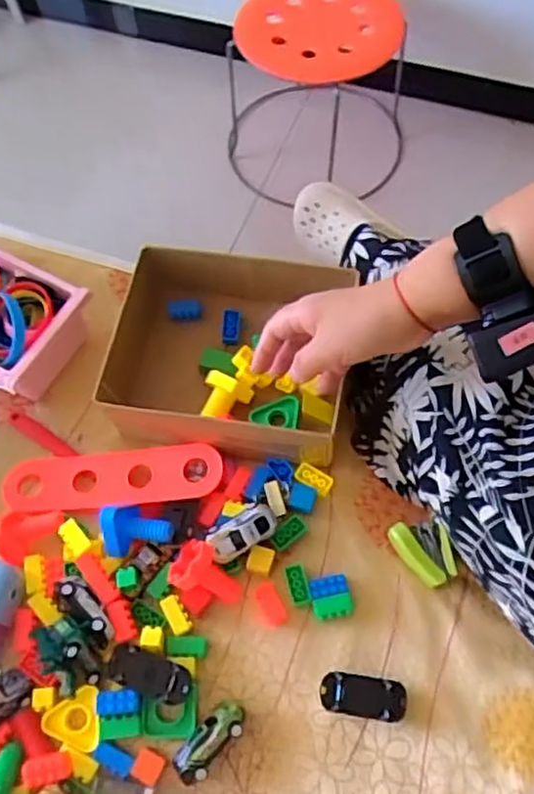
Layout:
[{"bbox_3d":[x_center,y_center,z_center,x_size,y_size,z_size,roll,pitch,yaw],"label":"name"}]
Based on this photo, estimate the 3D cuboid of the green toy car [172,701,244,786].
[{"bbox_3d":[-0.044,0.265,0.513,0.028,0.028,0.065,38,70,17],"label":"green toy car"}]

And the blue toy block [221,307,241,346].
[{"bbox_3d":[-0.036,-0.069,0.656,0.016,0.037,0.008,6,21,3],"label":"blue toy block"}]

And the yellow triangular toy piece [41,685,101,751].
[{"bbox_3d":[-0.153,0.251,0.525,0.047,0.018,0.045,2,64,1],"label":"yellow triangular toy piece"}]

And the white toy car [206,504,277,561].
[{"bbox_3d":[-0.022,0.114,0.568,0.060,0.021,0.029,-28,98,-12],"label":"white toy car"}]

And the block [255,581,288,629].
[{"bbox_3d":[0.002,0.173,0.561,0.020,0.013,0.036,-21,66,-10],"label":"block"}]

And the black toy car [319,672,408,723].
[{"bbox_3d":[0.076,0.237,0.531,0.067,0.017,0.031,9,64,5],"label":"black toy car"}]

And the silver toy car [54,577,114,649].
[{"bbox_3d":[-0.147,0.169,0.536,0.067,0.020,0.025,41,71,18],"label":"silver toy car"}]

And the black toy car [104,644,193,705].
[{"bbox_3d":[-0.091,0.216,0.521,0.066,0.017,0.030,19,66,9],"label":"black toy car"}]

